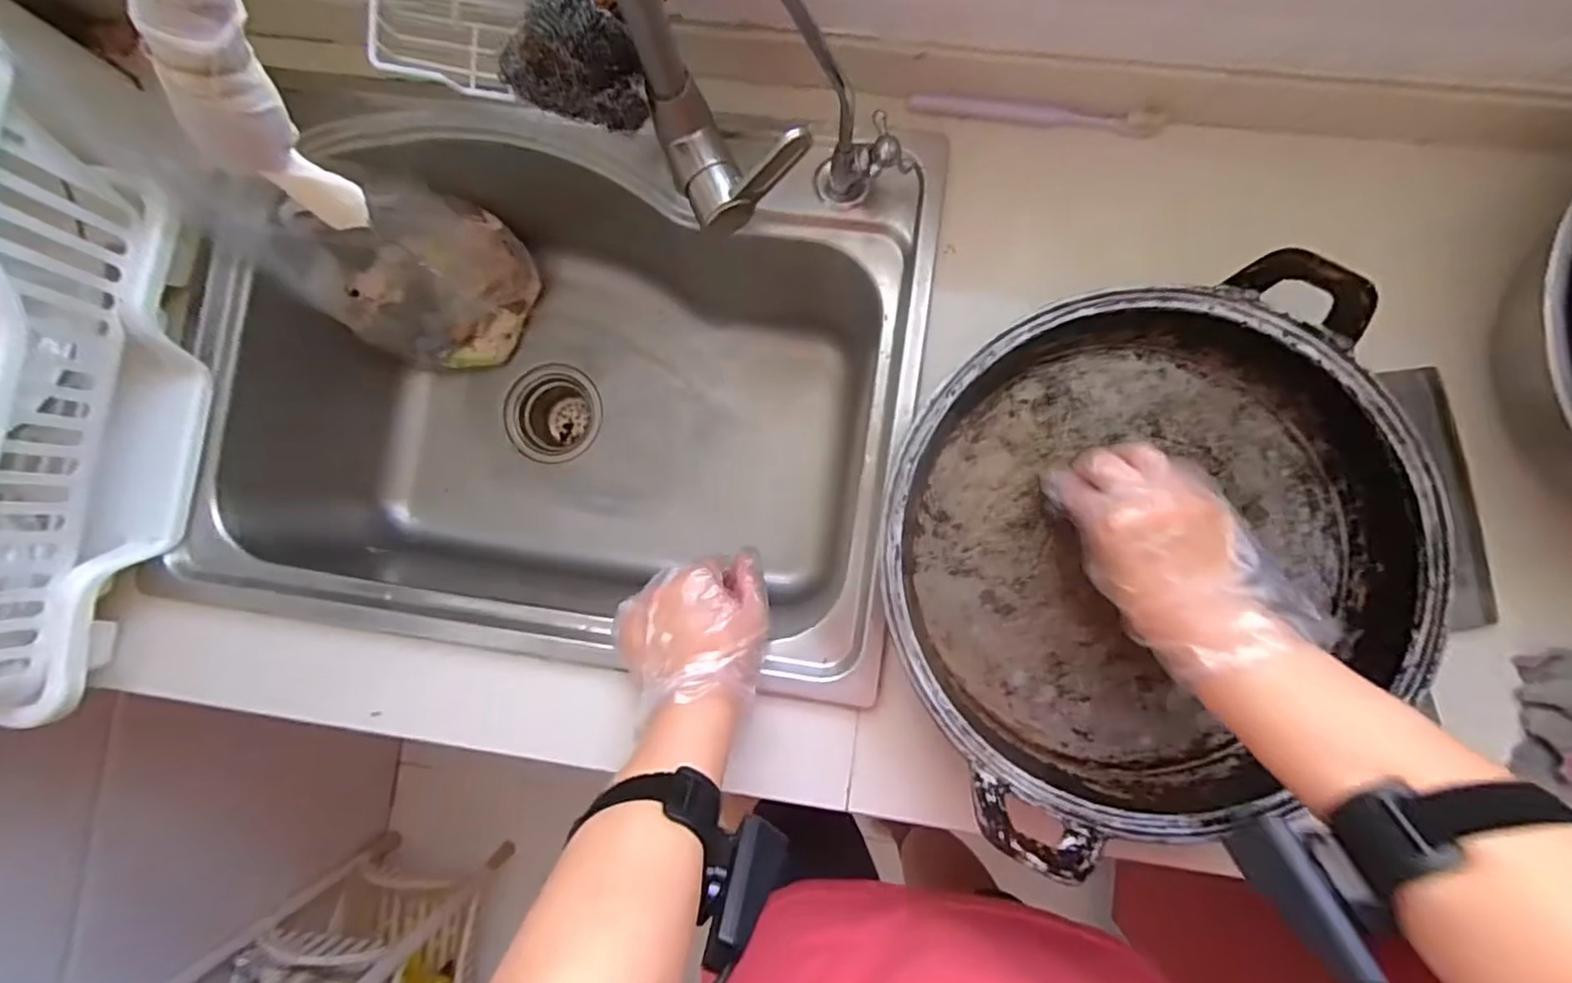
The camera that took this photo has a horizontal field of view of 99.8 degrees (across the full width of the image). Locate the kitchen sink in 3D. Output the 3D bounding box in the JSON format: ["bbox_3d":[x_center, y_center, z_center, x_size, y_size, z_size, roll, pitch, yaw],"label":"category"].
[{"bbox_3d":[-0.170,-0.084,0.616,0.543,0.246,0.405,8,86,4],"label":"kitchen sink"}]

